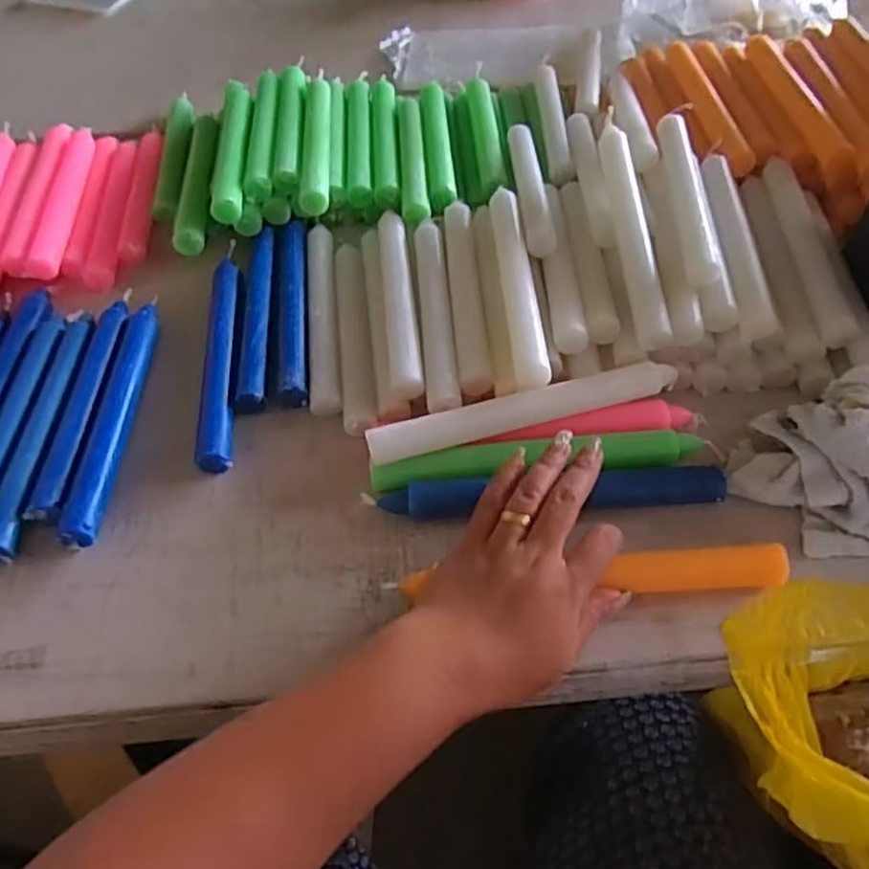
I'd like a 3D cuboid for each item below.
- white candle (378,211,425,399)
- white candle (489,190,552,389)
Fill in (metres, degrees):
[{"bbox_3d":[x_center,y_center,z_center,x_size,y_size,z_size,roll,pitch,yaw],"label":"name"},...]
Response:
[{"bbox_3d":[-0.026,-0.101,0.516,0.022,0.018,0.193,-6,52,-1],"label":"white candle"},{"bbox_3d":[0.058,-0.108,0.499,0.021,0.020,0.193,-4,52,0],"label":"white candle"}]

